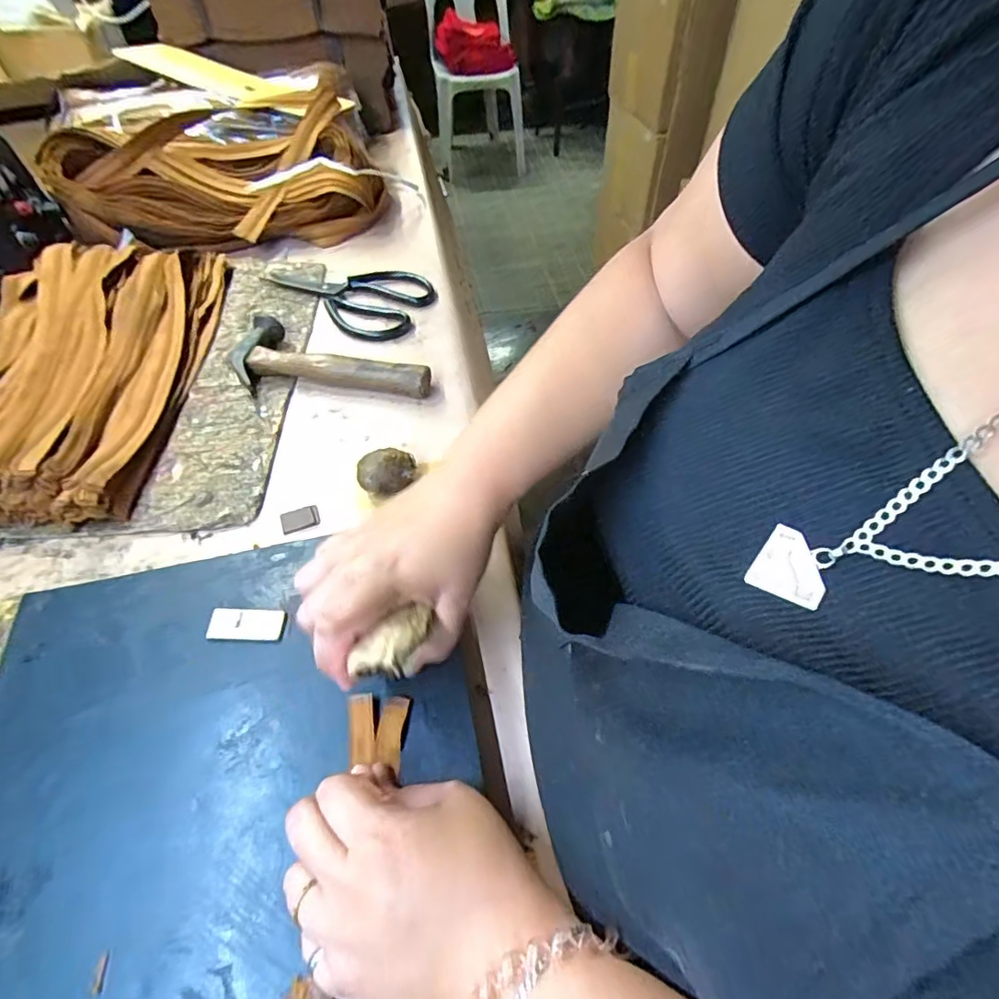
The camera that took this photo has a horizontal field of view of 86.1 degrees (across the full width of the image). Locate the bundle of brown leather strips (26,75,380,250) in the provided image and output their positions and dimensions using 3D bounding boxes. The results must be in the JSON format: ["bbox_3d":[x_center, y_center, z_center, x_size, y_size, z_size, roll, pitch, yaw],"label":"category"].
[{"bbox_3d":[-0.347,-0.404,0.679,0.380,0.106,0.160,-15,54,-10],"label":"bundle of brown leather strips"}]

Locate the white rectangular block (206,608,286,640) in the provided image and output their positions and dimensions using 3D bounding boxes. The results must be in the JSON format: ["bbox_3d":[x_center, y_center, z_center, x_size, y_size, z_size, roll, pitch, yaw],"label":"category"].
[{"bbox_3d":[-0.170,0.083,0.360,0.050,0.004,0.022,-1,53,1],"label":"white rectangular block"}]

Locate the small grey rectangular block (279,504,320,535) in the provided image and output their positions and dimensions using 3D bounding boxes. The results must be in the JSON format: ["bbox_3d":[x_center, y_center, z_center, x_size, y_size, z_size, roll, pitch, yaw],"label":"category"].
[{"bbox_3d":[-0.163,0.016,0.438,0.030,0.004,0.021,-18,54,-13],"label":"small grey rectangular block"}]

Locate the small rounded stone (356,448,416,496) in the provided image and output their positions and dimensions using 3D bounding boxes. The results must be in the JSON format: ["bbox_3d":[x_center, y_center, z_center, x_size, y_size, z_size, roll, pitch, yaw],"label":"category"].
[{"bbox_3d":[-0.093,-0.023,0.445,0.047,0.032,0.029,-27,57,-19],"label":"small rounded stone"}]

